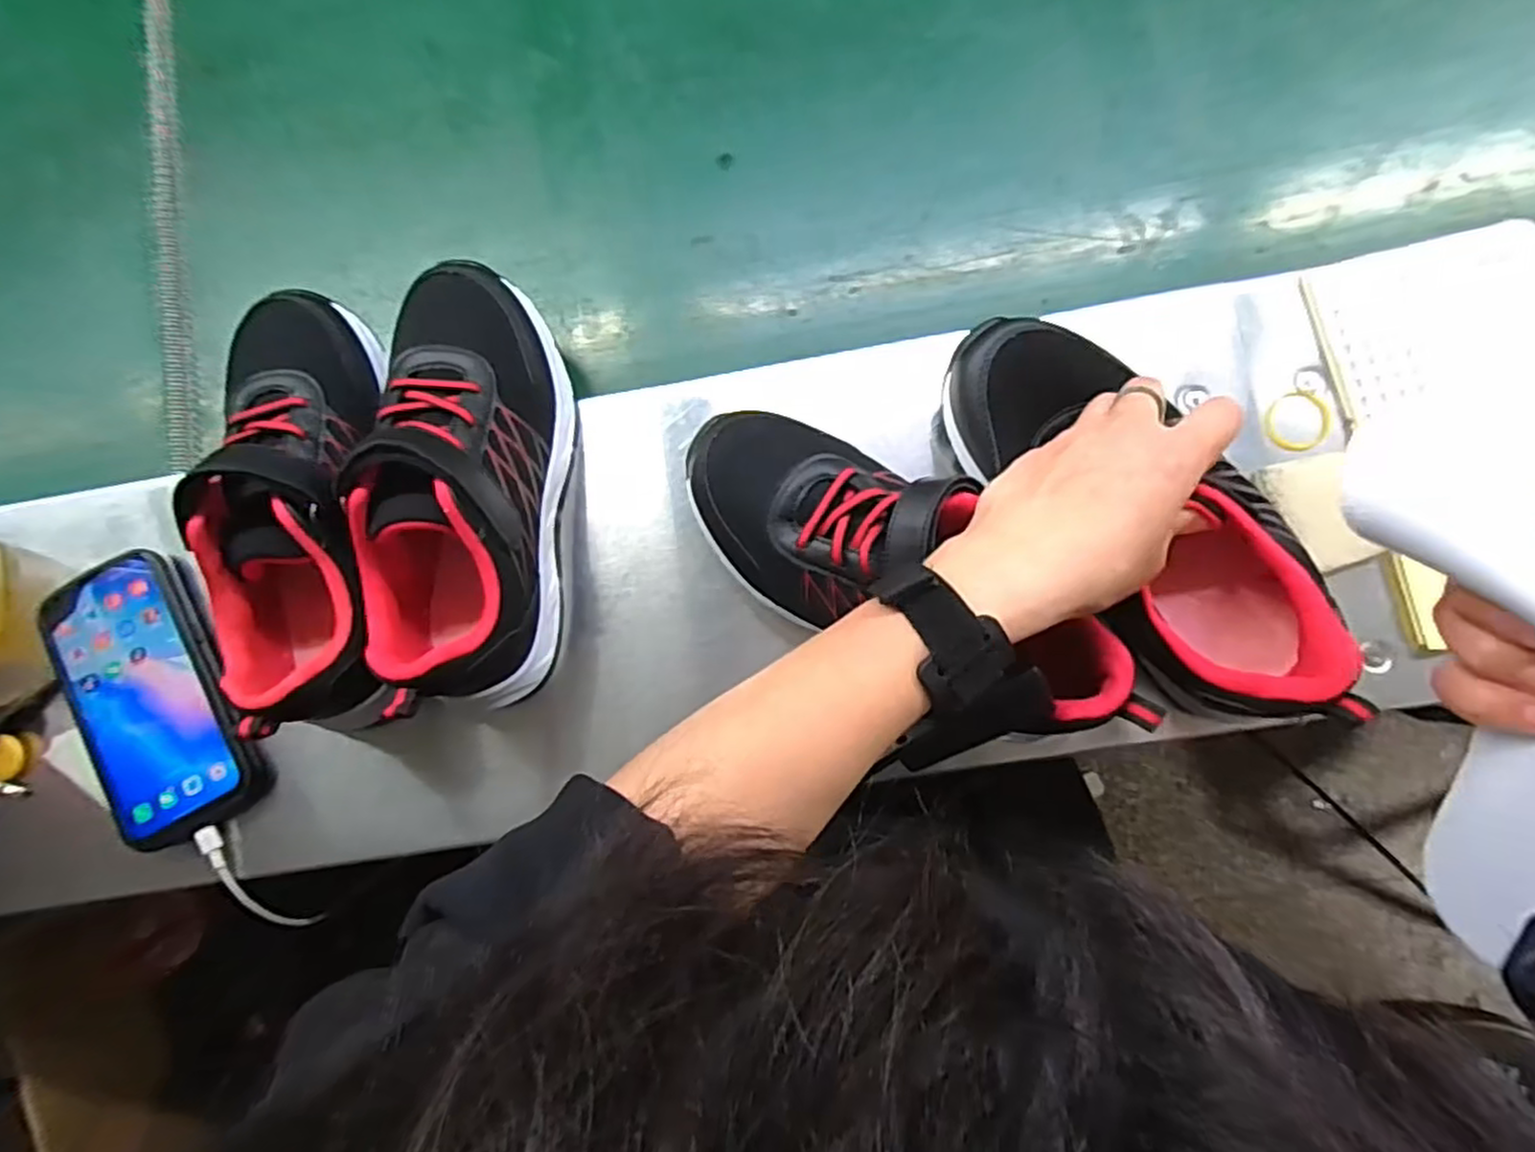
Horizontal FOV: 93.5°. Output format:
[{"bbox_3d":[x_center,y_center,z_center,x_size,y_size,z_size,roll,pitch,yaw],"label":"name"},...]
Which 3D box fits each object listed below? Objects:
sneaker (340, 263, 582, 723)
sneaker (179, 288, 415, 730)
[{"bbox_3d":[-0.158,-0.050,0.373,0.083,0.084,0.230,3,85,3],"label":"sneaker"},{"bbox_3d":[-0.245,-0.032,0.389,0.094,0.111,0.228,-17,84,1],"label":"sneaker"}]

